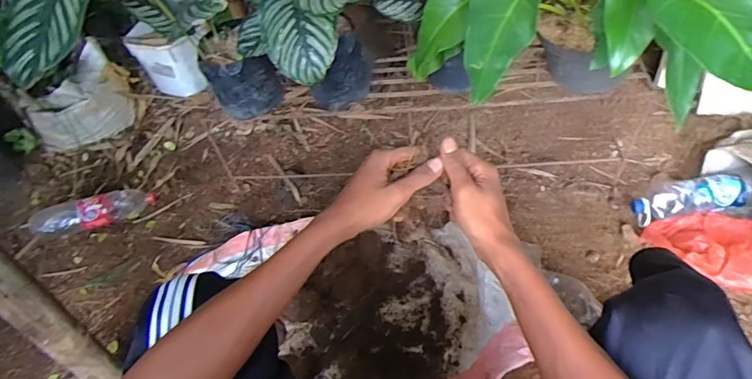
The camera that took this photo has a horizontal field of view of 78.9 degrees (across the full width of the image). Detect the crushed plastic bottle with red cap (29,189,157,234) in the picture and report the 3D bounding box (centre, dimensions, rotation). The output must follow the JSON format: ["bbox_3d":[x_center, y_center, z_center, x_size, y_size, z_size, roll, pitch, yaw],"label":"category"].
[{"bbox_3d":[-0.785,0.055,1.266,0.316,0.066,0.091,-18,48,-11],"label":"crushed plastic bottle with red cap"}]

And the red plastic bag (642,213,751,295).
[{"bbox_3d":[0.715,0.117,0.970,0.194,0.055,0.223,-28,51,-20],"label":"red plastic bag"}]

